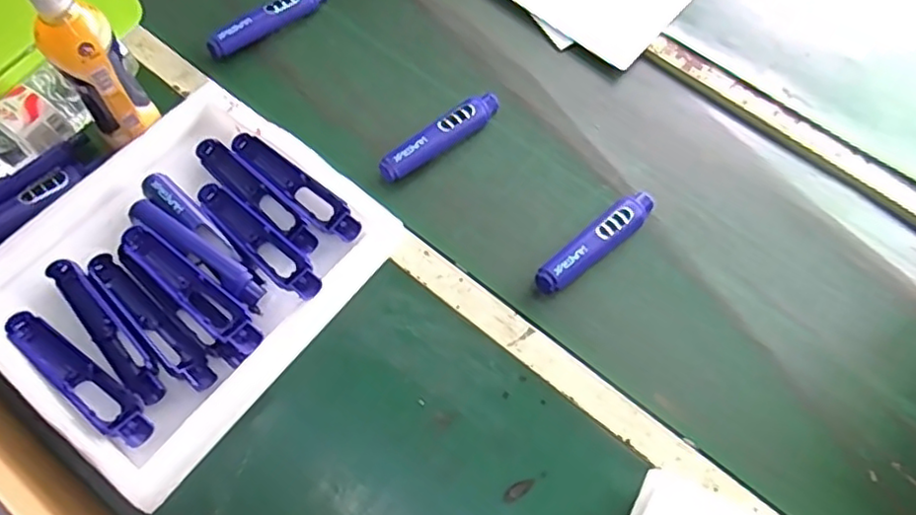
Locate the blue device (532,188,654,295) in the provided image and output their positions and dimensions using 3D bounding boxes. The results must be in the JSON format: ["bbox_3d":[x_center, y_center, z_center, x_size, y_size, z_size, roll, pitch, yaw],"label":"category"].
[{"bbox_3d":[0.157,-0.021,0.719,0.177,0.029,0.039,-38,73,-18],"label":"blue device"}]

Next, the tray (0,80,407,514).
[{"bbox_3d":[-0.272,0.008,0.648,0.285,0.054,0.355,36,69,12],"label":"tray"}]

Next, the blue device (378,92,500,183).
[{"bbox_3d":[-0.018,-0.142,0.765,0.172,0.042,0.032,-40,74,-18],"label":"blue device"}]

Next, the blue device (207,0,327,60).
[{"bbox_3d":[-0.235,-0.300,0.813,0.177,0.037,0.025,-40,74,-18],"label":"blue device"}]

